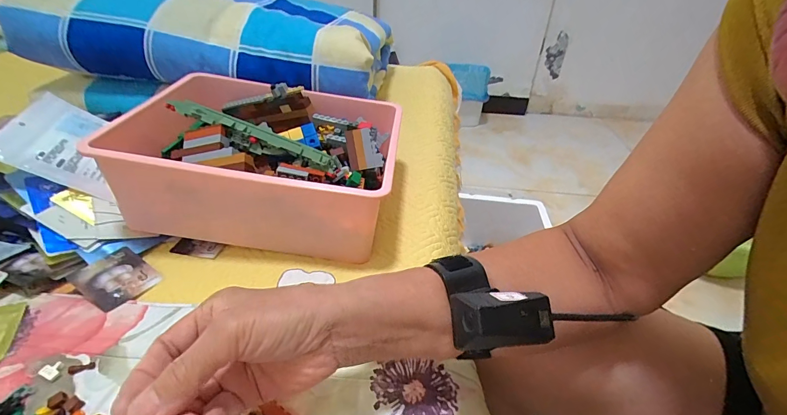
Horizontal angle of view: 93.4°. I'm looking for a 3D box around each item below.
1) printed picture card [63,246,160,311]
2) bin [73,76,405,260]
[{"bbox_3d":[-0.290,0.072,0.387,0.072,0.005,0.058,30,38,15],"label":"printed picture card"},{"bbox_3d":[-0.154,-0.060,0.473,0.303,0.133,0.227,4,36,2],"label":"bin"}]

